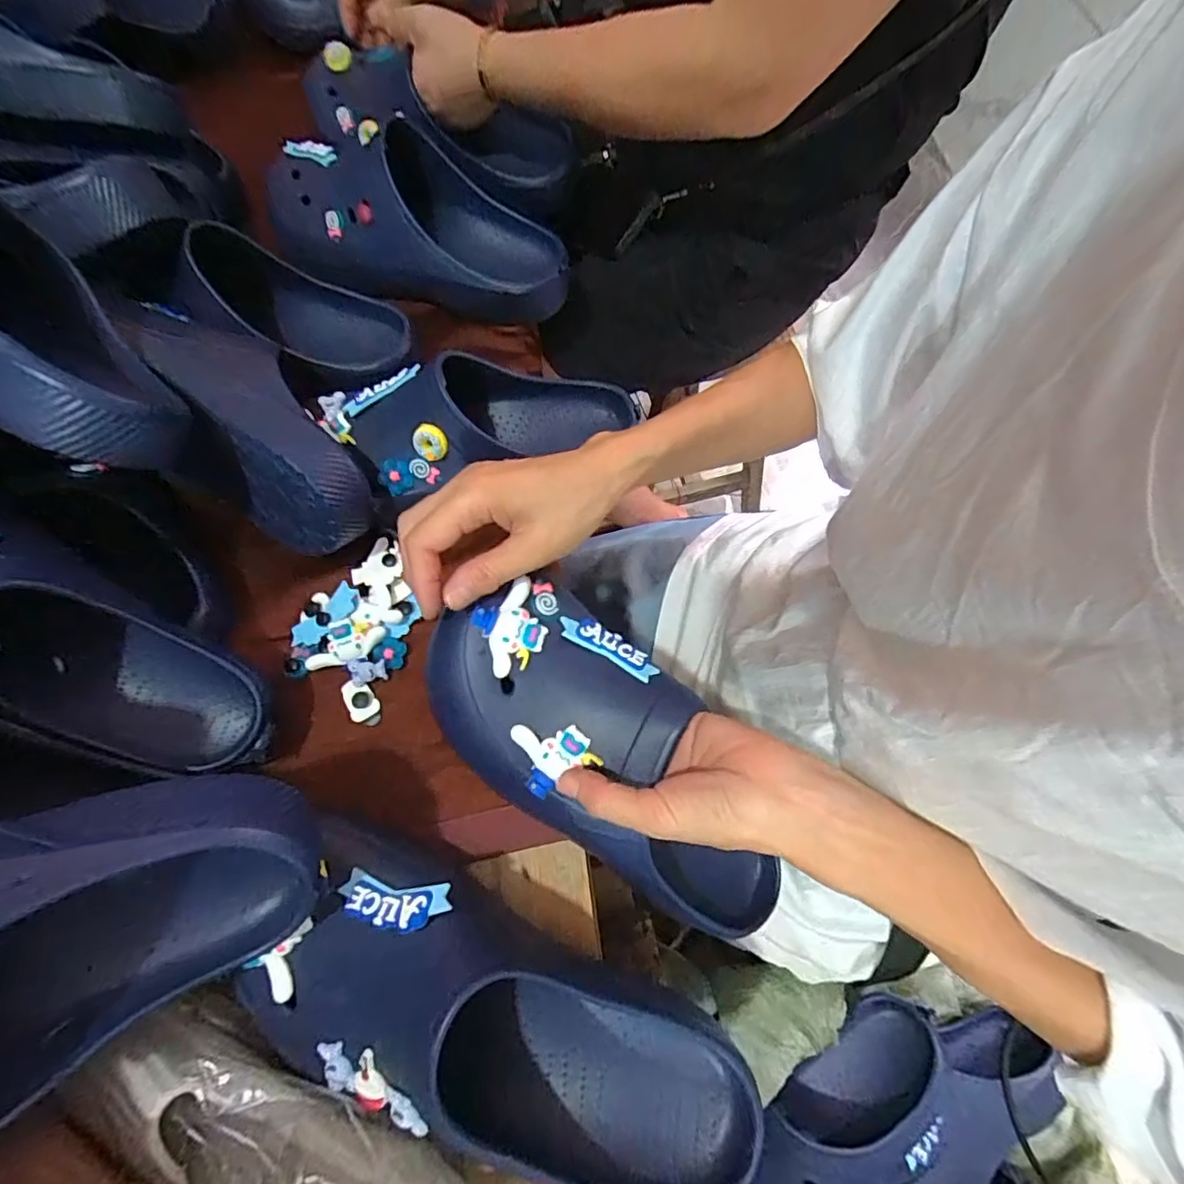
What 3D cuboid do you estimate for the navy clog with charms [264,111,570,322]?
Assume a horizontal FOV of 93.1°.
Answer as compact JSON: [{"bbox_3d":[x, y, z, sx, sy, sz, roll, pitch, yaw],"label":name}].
[{"bbox_3d":[-0.161,-0.335,0.500,0.286,0.088,0.131,8,69,2],"label":"navy clog with charms"}]

